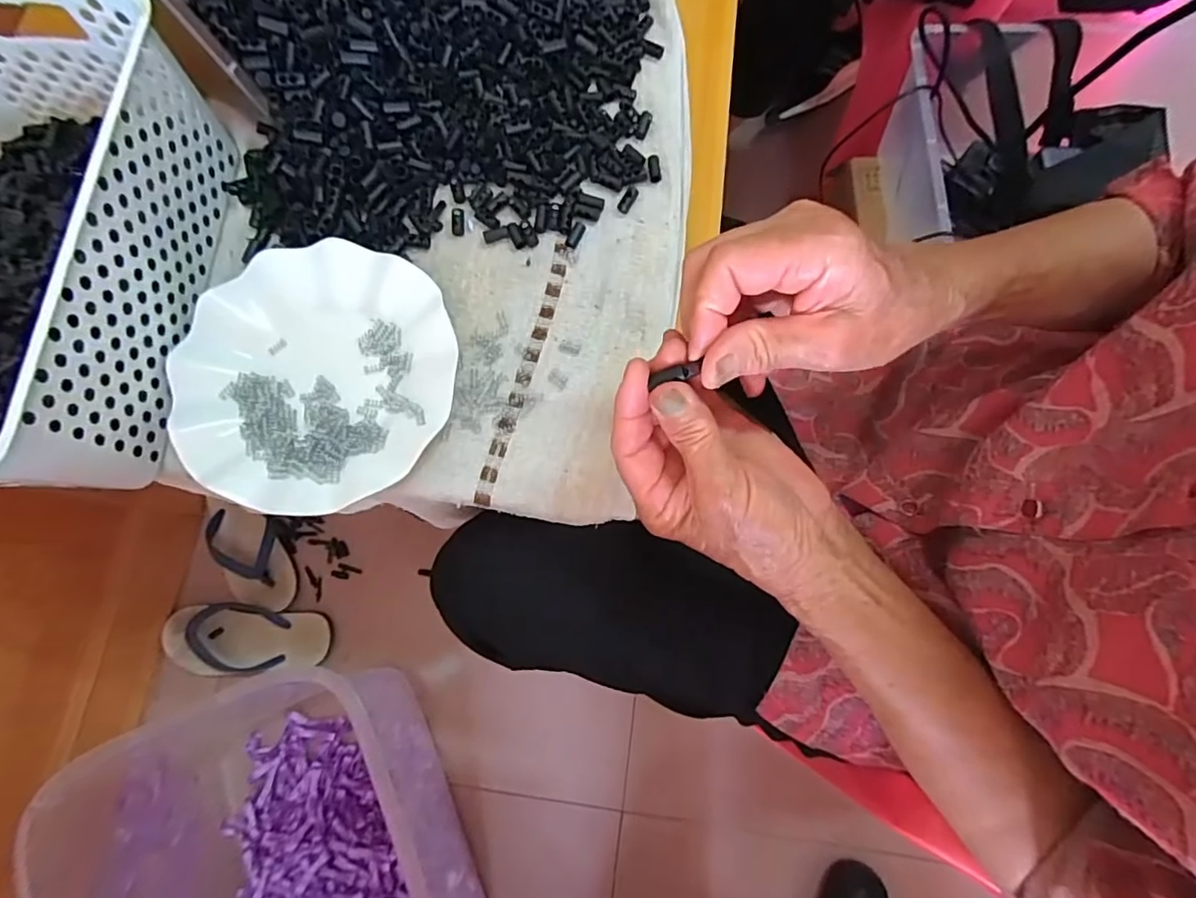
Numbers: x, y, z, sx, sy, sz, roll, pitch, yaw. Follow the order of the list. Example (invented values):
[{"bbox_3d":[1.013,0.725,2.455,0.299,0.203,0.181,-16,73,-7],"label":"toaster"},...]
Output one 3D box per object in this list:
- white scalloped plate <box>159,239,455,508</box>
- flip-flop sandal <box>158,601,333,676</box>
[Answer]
[{"bbox_3d":[-0.188,-0.050,0.384,0.181,0.020,0.179,0,76,0],"label":"white scalloped plate"},{"bbox_3d":[-0.514,0.272,0.827,0.243,0.034,0.097,-3,76,0],"label":"flip-flop sandal"}]

